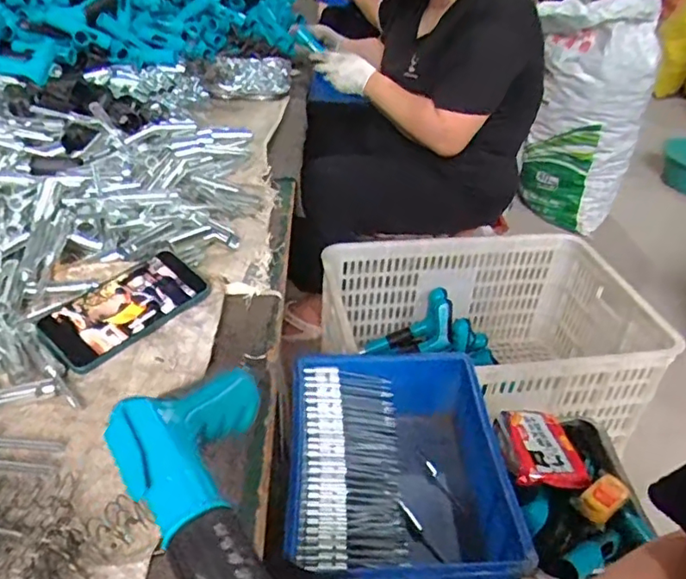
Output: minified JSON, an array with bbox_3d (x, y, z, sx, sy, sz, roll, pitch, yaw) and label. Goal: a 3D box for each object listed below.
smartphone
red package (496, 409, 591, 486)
[{"bbox_3d":[-0.221,0.016,0.575,0.078,0.008,0.155,43,55,18],"label":"smartphone"},{"bbox_3d":[0.279,0.220,0.791,0.108,0.031,0.117,-1,36,-9],"label":"red package"}]

